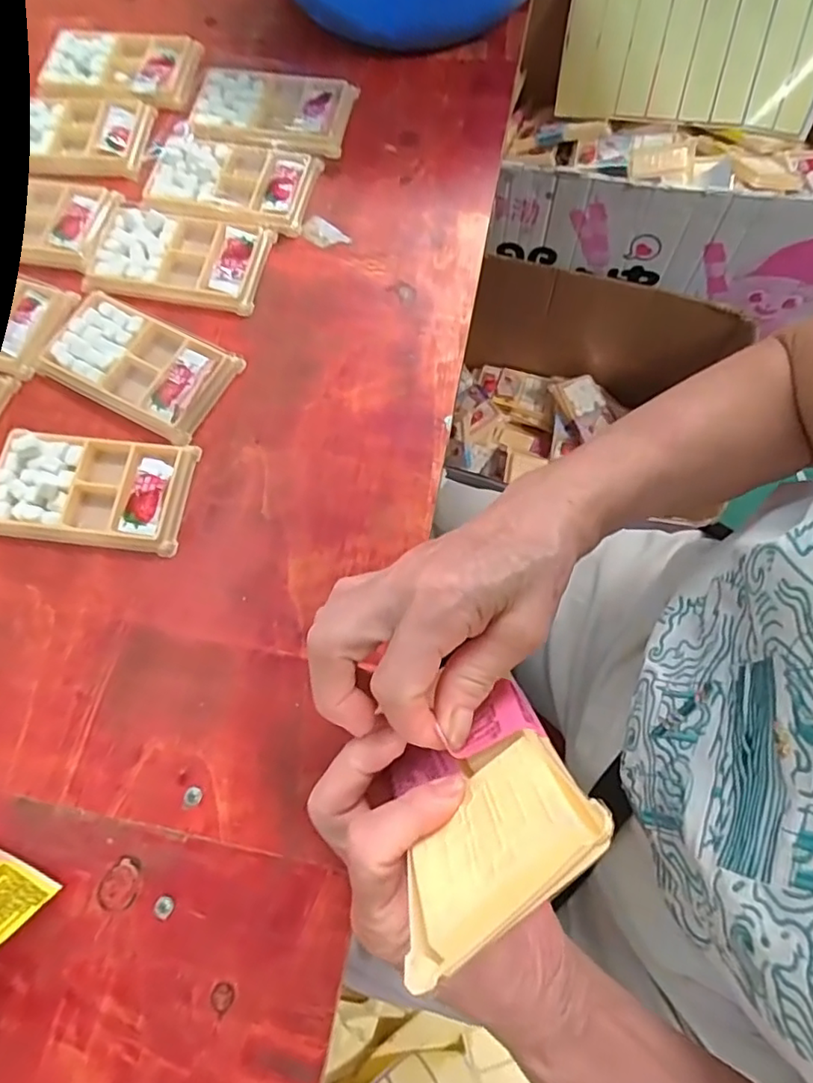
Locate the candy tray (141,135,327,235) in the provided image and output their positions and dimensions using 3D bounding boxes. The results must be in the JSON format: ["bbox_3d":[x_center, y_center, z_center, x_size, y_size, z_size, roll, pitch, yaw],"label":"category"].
[{"bbox_3d":[-0.144,-0.295,0.481,0.132,0.012,0.079,10,73,5],"label":"candy tray"}]

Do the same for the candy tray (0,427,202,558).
[{"bbox_3d":[-0.215,-0.038,0.401,0.131,0.014,0.079,6,73,5],"label":"candy tray"}]

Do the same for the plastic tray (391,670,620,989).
[{"bbox_3d":[0.026,0.096,0.213,0.073,0.091,0.013,-45,104,5],"label":"plastic tray"}]

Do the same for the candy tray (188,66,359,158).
[{"bbox_3d":[-0.115,-0.371,0.504,0.134,0.011,0.086,11,73,6],"label":"candy tray"}]

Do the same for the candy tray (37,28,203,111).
[{"bbox_3d":[-0.258,-0.424,0.530,0.142,0.017,0.080,13,73,7],"label":"candy tray"}]

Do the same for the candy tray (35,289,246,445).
[{"bbox_3d":[-0.199,-0.132,0.431,0.140,0.013,0.076,25,75,10],"label":"candy tray"}]

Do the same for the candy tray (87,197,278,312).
[{"bbox_3d":[-0.178,-0.222,0.459,0.137,0.010,0.077,11,73,6],"label":"candy tray"}]

